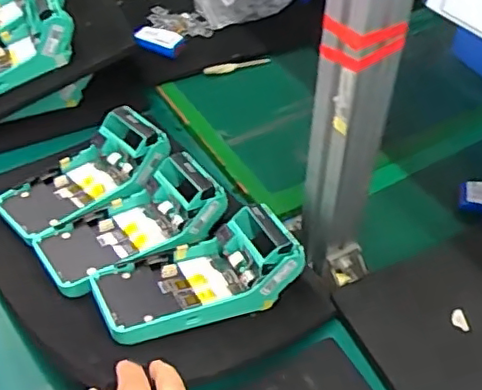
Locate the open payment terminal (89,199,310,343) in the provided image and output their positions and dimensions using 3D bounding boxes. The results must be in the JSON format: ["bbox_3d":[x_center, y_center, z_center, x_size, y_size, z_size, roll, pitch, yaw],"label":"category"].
[{"bbox_3d":[-0.039,0.068,0.515,0.172,0.050,0.082,-21,50,-18],"label":"open payment terminal"}]

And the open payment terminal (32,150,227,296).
[{"bbox_3d":[-0.101,0.027,0.560,0.167,0.039,0.083,-28,52,-24],"label":"open payment terminal"}]

